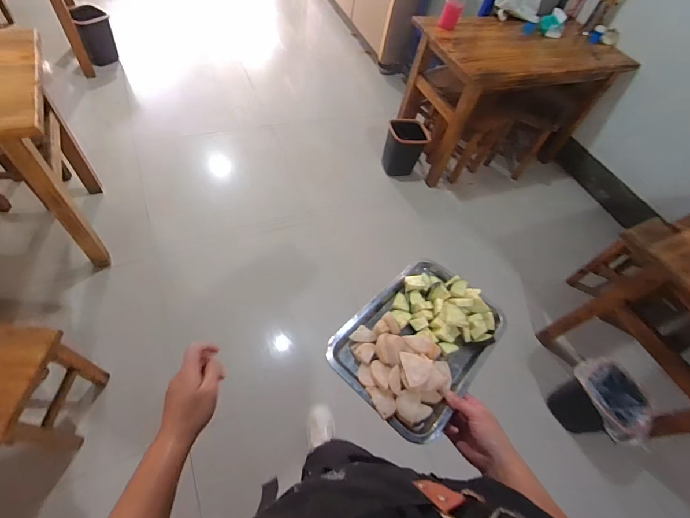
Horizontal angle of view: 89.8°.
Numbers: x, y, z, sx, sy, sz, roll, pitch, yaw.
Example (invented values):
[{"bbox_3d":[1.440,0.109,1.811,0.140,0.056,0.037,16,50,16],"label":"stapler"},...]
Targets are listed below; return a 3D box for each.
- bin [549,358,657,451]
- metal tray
[{"bbox_3d":[1.001,0.565,1.366,0.228,0.276,0.295,-20,64,-11],"label":"bin"},{"bbox_3d":[0.130,0.126,0.582,0.200,0.052,0.296,40,56,20],"label":"metal tray"}]

